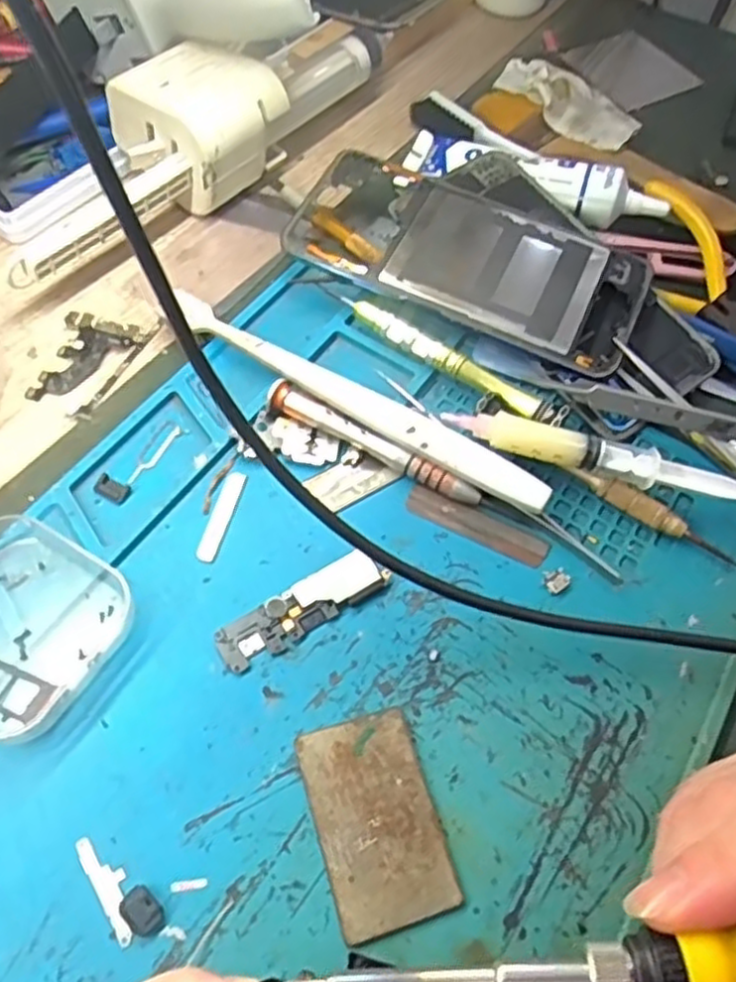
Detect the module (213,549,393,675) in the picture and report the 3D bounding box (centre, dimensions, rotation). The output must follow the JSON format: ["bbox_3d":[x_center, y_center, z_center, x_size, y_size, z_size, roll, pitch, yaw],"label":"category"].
[{"bbox_3d":[-0.023,0.042,0.260,0.064,0.005,0.017,-28,65,-19],"label":"module"}]

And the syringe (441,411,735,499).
[{"bbox_3d":[0.093,-0.010,0.287,0.127,0.021,0.014,16,59,5],"label":"syringe"}]

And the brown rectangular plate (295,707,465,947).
[{"bbox_3d":[0.003,0.102,0.227,0.037,0.004,0.060,-14,61,-13],"label":"brown rectangular plate"}]

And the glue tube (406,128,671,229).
[{"bbox_3d":[0.086,-0.165,0.380,0.134,0.027,0.039,26,61,11],"label":"glue tube"}]

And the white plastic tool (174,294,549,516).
[{"bbox_3d":[-0.007,-0.035,0.299,0.173,0.017,0.016,29,61,12],"label":"white plastic tool"}]

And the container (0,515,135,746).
[{"bbox_3d":[-0.117,0.045,0.244,0.061,0.017,0.064,31,62,13],"label":"container"}]

